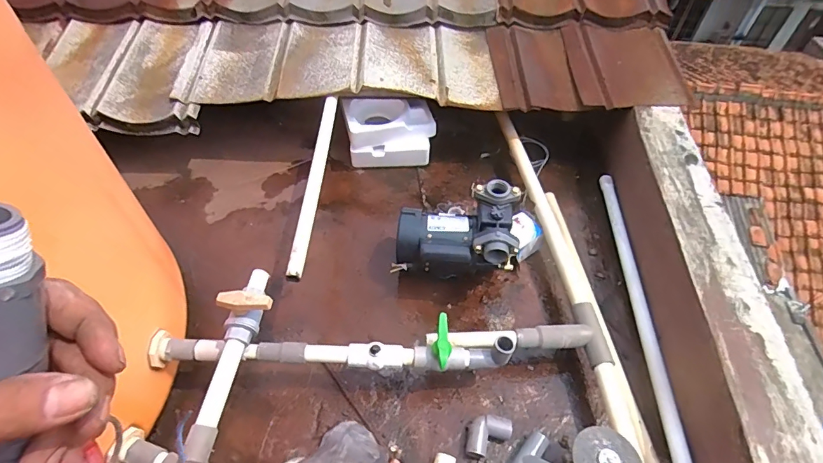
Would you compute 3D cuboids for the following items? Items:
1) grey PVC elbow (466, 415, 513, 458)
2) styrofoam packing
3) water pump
[{"bbox_3d":[0.124,0.332,0.727,0.086,0.032,0.048,-24,55,-19],"label":"grey PVC elbow"},{"bbox_3d":[-0.055,-0.254,1.145,0.224,0.136,0.126,-2,51,-2],"label":"styrofoam packing"},{"bbox_3d":[0.087,0.026,0.873,0.229,0.208,0.137,2,51,1],"label":"water pump"}]

